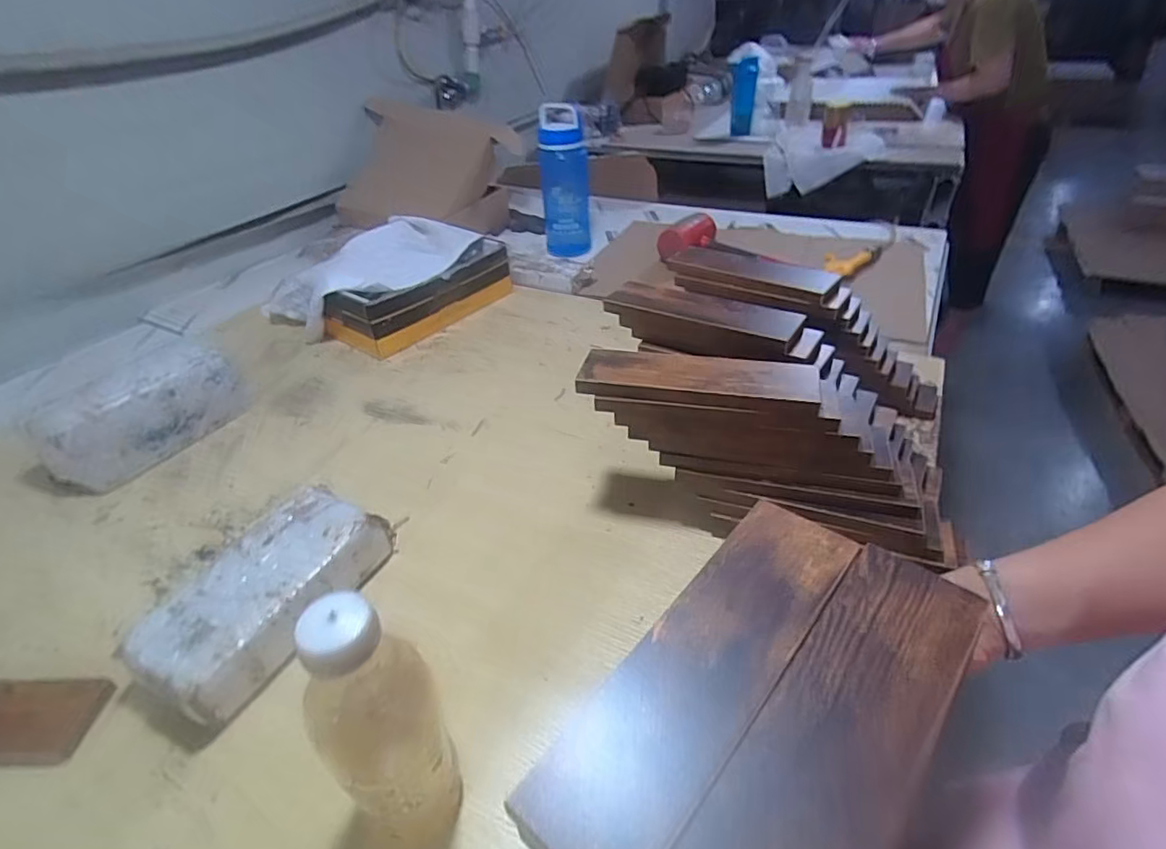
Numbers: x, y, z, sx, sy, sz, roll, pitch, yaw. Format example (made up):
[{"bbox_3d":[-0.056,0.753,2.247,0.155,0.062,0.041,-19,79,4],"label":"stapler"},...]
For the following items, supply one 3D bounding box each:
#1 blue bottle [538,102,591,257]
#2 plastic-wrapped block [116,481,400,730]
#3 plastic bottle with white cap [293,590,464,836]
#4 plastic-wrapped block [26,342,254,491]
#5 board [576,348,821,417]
[{"bbox_3d":[-0.038,-0.508,1.186,0.099,0.266,0.103,-3,39,2],"label":"blue bottle"},{"bbox_3d":[-0.282,0.155,0.516,0.108,0.067,0.203,15,41,22],"label":"plastic-wrapped block"},{"bbox_3d":[-0.118,0.186,0.343,0.068,0.209,0.059,-25,42,-26],"label":"plastic bottle with white cap"},{"bbox_3d":[-0.560,-0.017,0.725,0.075,0.110,0.223,19,43,27],"label":"plastic-wrapped block"},{"bbox_3d":[0.105,-0.045,0.523,0.210,0.017,0.067,7,40,14],"label":"board"}]

